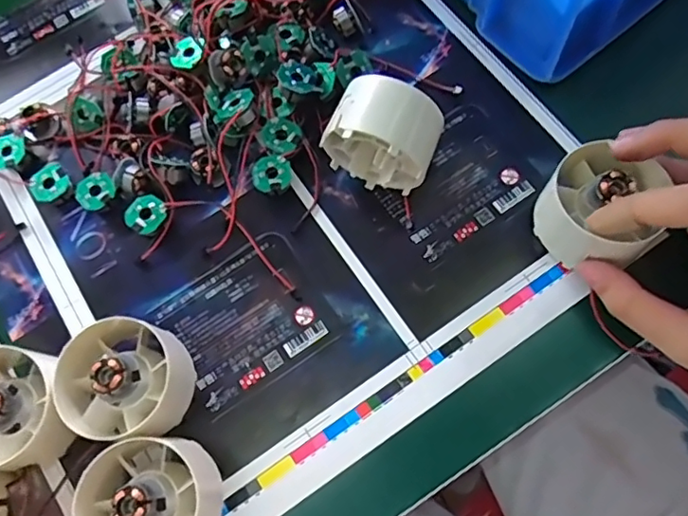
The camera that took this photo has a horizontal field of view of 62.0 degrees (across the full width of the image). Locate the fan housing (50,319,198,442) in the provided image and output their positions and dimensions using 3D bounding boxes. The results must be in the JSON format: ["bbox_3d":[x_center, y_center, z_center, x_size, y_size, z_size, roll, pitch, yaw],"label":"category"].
[{"bbox_3d":[-0.099,0.053,0.258,0.052,0.038,0.053,-2,69,5],"label":"fan housing"}]

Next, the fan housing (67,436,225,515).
[{"bbox_3d":[-0.082,0.102,0.240,0.052,0.039,0.052,-2,69,5],"label":"fan housing"}]

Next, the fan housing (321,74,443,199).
[{"bbox_3d":[0.018,-0.057,0.280,0.055,0.055,0.037,24,75,13],"label":"fan housing"}]

